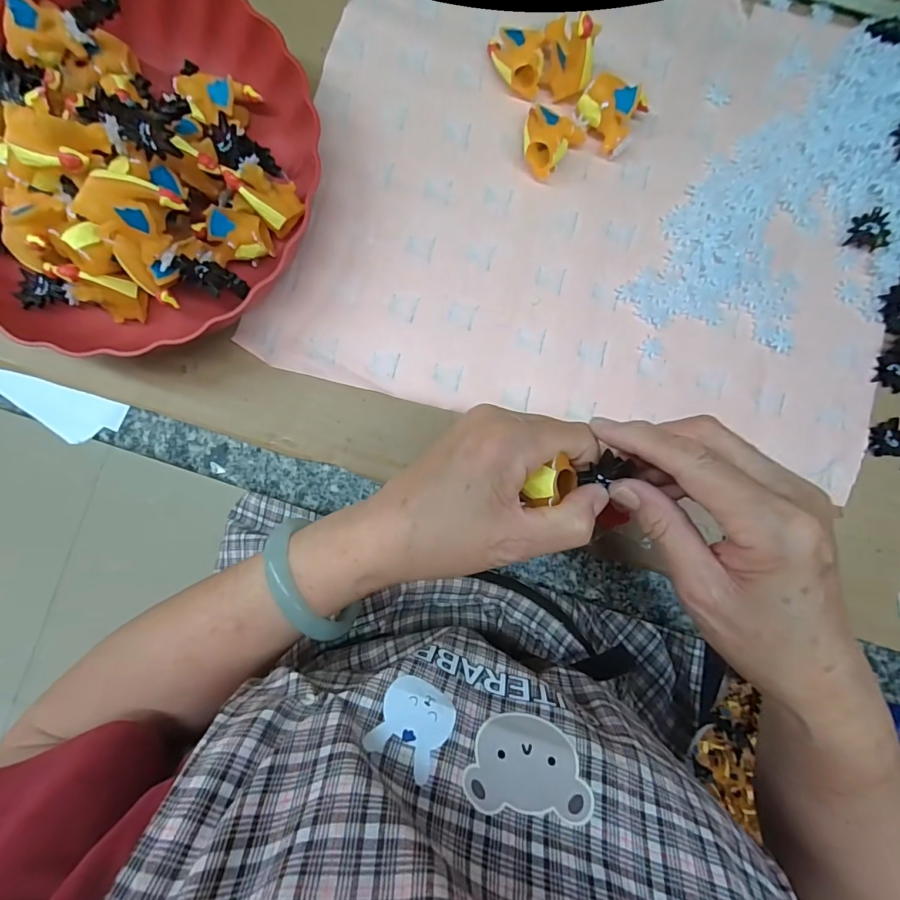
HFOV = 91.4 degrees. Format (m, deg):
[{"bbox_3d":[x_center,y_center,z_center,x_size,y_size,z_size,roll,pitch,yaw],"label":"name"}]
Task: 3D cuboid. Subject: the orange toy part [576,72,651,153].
[{"bbox_3d":[0.113,-0.233,0.301,0.039,0.030,0.037,0,87,-1],"label":"orange toy part"}]

